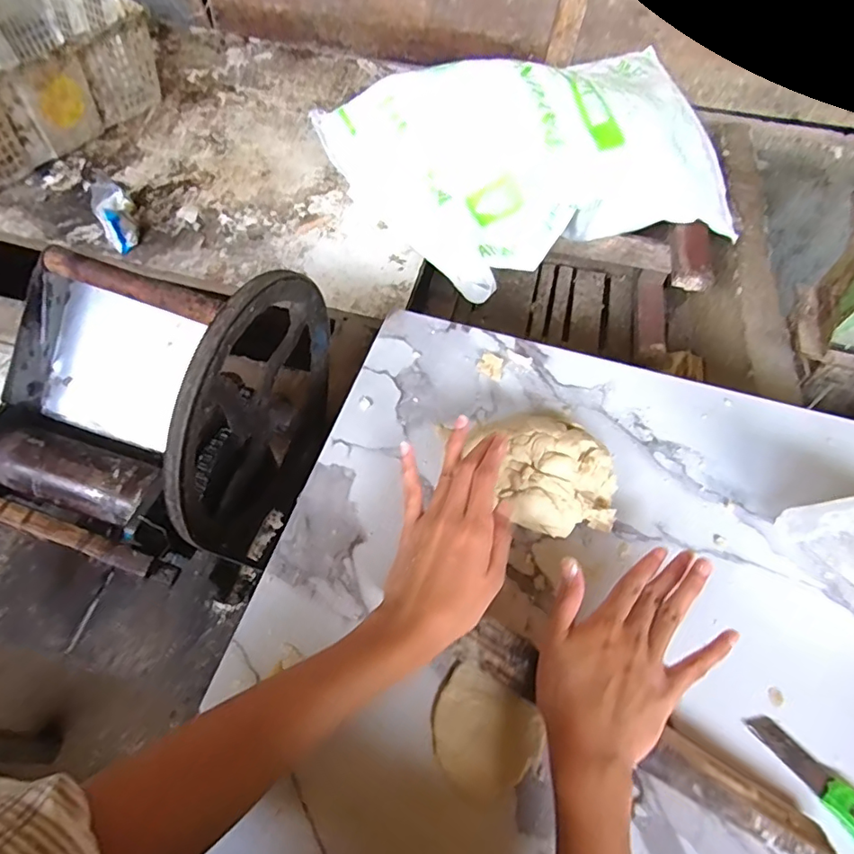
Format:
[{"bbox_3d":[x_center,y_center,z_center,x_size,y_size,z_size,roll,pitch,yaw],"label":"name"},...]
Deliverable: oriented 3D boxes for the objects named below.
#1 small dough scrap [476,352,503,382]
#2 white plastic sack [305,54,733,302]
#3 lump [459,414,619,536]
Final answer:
[{"bbox_3d":[0.066,-0.061,0.533,0.028,0.006,0.026,31,62,13],"label":"small dough scrap"},{"bbox_3d":[0.193,-0.462,0.912,0.674,0.186,0.396,-15,62,-12],"label":"white plastic sack"},{"bbox_3d":[0.103,0.041,0.441,0.120,0.058,0.101,-14,59,-10],"label":"lump"}]

